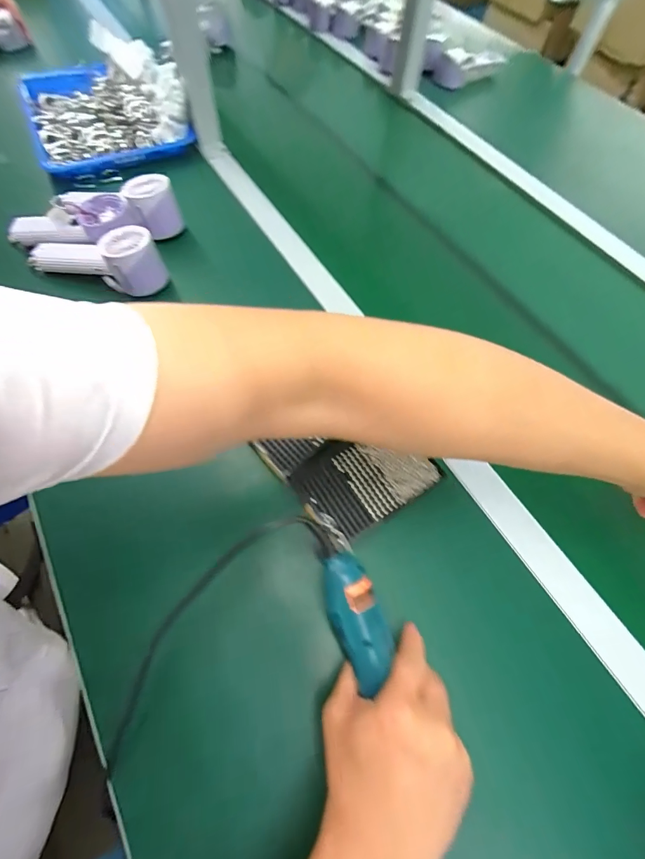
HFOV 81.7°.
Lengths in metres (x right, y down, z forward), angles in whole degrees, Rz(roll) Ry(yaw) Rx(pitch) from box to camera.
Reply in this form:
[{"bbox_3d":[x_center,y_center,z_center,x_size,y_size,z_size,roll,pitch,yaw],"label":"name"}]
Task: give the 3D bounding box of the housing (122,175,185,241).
[{"bbox_3d":[-0.238,-0.314,0.532,0.058,0.059,0.062,0,64,-1],"label":"housing"}]

